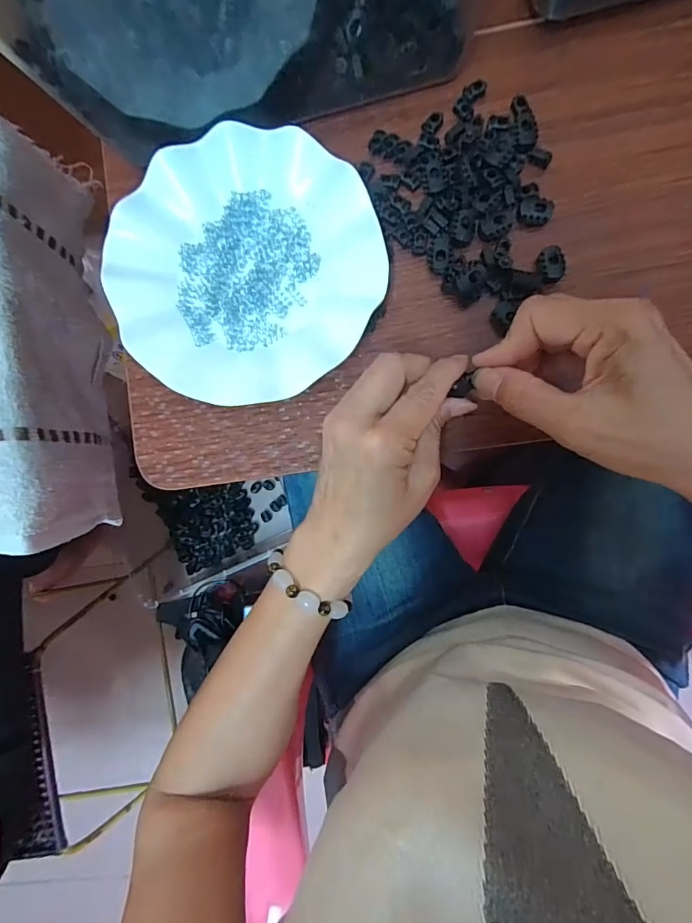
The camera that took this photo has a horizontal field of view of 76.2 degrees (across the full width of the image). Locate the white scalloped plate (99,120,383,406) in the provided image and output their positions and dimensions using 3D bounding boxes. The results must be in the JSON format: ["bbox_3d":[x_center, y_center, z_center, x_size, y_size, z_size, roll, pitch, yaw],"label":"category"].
[{"bbox_3d":[-0.069,-0.131,0.305,0.181,0.031,0.178,0,89,5],"label":"white scalloped plate"}]

